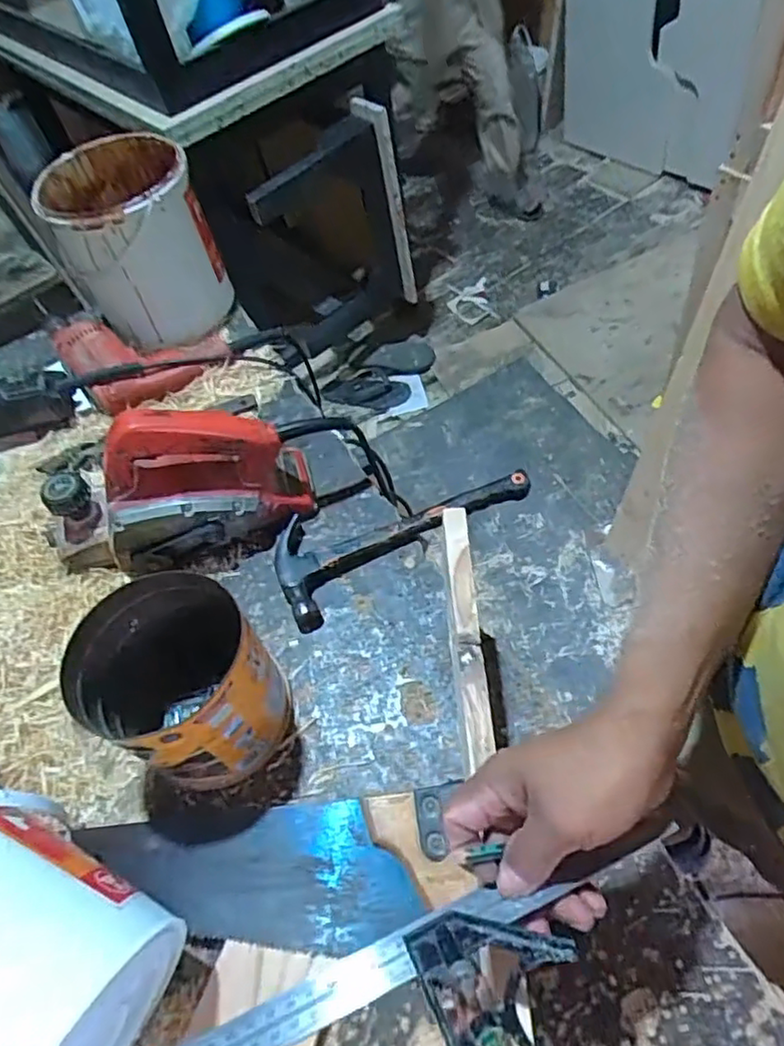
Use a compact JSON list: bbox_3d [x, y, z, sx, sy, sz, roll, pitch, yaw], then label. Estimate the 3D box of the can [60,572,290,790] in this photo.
[{"bbox_3d":[-0.166,0.130,0.519,0.131,0.131,0.134,-7,54,10],"label":"can"}]

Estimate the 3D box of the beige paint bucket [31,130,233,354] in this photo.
[{"bbox_3d":[-0.345,-0.389,0.879,0.182,0.183,0.209,-25,53,-4],"label":"beige paint bucket"}]

